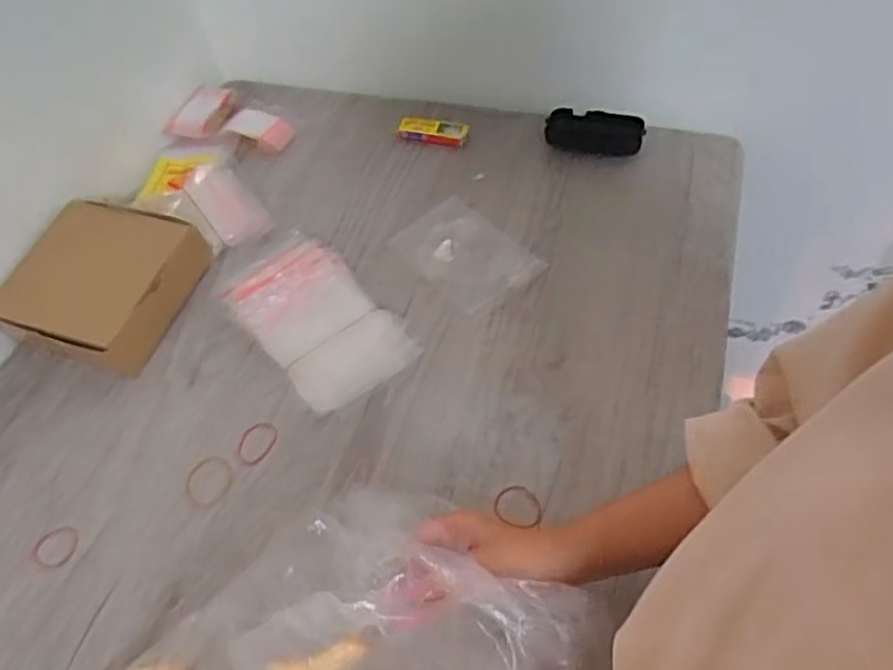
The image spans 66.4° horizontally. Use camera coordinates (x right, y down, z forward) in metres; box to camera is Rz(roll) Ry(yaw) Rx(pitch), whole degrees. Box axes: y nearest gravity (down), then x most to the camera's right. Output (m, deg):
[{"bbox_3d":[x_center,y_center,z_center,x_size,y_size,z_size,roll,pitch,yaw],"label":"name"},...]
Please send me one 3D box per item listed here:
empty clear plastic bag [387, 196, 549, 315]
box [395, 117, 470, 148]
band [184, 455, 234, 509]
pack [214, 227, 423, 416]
[{"bbox_3d":[0.017,-0.089,0.730,0.102,0.013,0.156,-34,54,-16],"label":"empty clear plastic bag"},{"bbox_3d":[-0.016,-0.240,0.815,0.081,0.026,0.024,7,54,4],"label":"box"},{"bbox_3d":[-0.205,0.126,0.590,0.038,0.004,0.046,-2,54,5],"label":"band"},{"bbox_3d":[-0.125,-0.015,0.671,0.118,0.029,0.190,-33,61,-22],"label":"pack"}]

